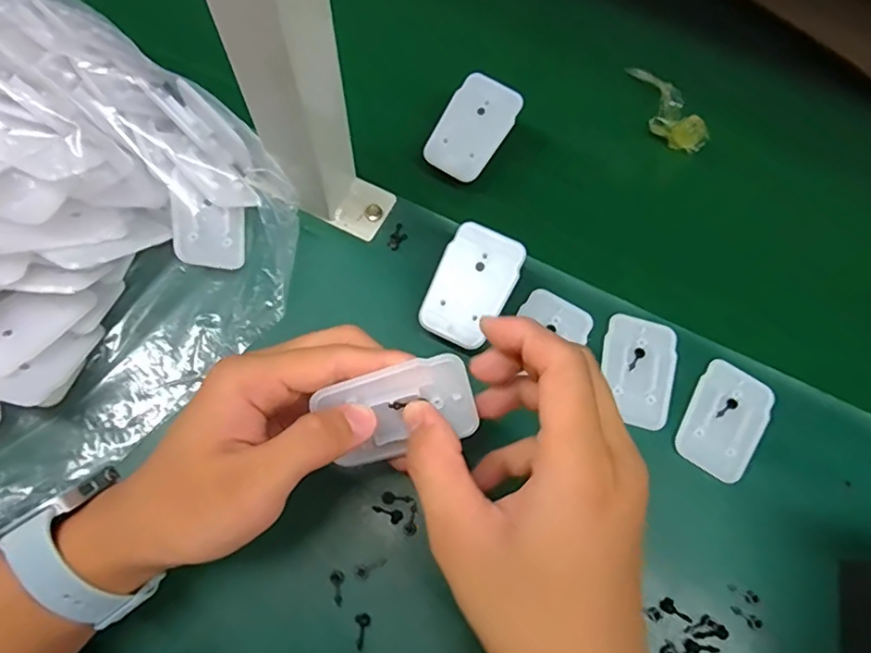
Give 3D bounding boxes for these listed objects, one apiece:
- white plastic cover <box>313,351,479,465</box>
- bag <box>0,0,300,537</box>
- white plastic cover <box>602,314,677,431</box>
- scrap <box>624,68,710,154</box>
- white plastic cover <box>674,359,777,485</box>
[{"bbox_3d":[-0.015,0.037,0.244,0.064,0.004,0.042,-15,111,-2],"label":"white plastic cover"},{"bbox_3d":[-0.262,-0.046,0.304,0.324,0.100,0.264,-42,78,-15],"label":"bag"},{"bbox_3d":[0.124,0.026,0.345,0.043,0.004,0.067,16,71,3],"label":"white plastic cover"},{"bbox_3d":[0.167,-0.161,0.412,0.023,0.025,0.078,-36,76,-13],"label":"scrap"},{"bbox_3d":[0.175,0.056,0.338,0.044,0.004,0.068,33,73,9],"label":"white plastic cover"}]

